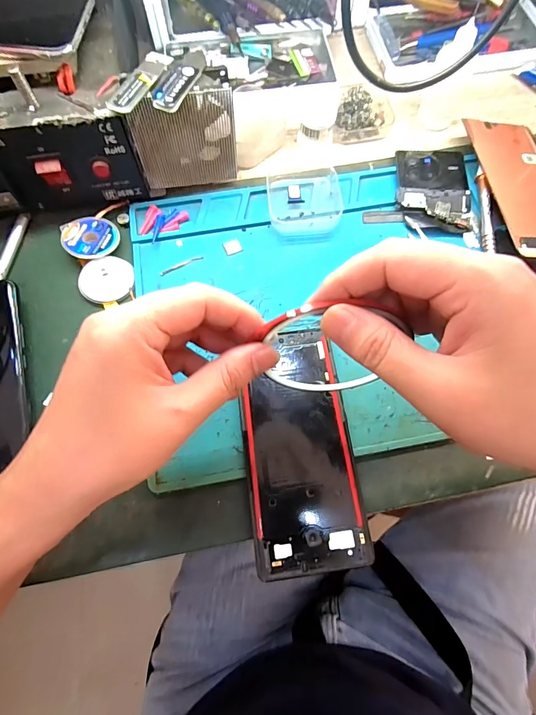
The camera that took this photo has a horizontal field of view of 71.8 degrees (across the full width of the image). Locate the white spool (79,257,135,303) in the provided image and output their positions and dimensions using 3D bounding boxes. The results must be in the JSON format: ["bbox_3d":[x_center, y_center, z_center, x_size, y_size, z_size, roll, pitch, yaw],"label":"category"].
[{"bbox_3d":[-0.133,-0.064,0.304,0.043,0.007,0.039,-25,73,-8],"label":"white spool"}]

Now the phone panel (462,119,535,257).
[{"bbox_3d":[0.227,-0.153,0.327,0.074,0.004,0.154,-3,68,-11],"label":"phone panel"}]

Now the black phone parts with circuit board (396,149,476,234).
[{"bbox_3d":[0.149,-0.156,0.335,0.066,0.009,0.094,-1,71,0],"label":"black phone parts with circuit board"}]

